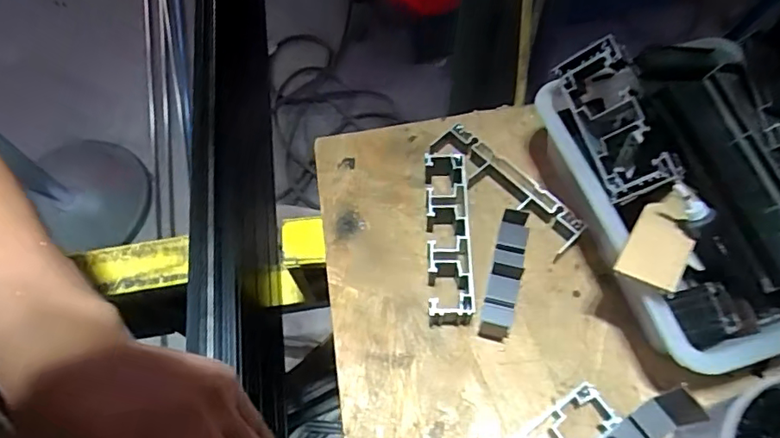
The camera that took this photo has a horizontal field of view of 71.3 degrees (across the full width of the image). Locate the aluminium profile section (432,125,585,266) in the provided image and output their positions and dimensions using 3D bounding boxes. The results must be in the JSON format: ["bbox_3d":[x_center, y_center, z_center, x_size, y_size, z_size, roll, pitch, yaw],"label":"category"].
[{"bbox_3d":[0.093,-0.026,0.448,0.036,0.021,0.141,-43,70,-15],"label":"aluminium profile section"}]

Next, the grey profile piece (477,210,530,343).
[{"bbox_3d":[0.088,0.043,0.413,0.022,0.027,0.094,13,66,9],"label":"grey profile piece"}]

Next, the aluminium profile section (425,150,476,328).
[{"bbox_3d":[0.045,0.013,0.428,0.033,0.031,0.136,-1,65,3],"label":"aluminium profile section"}]

